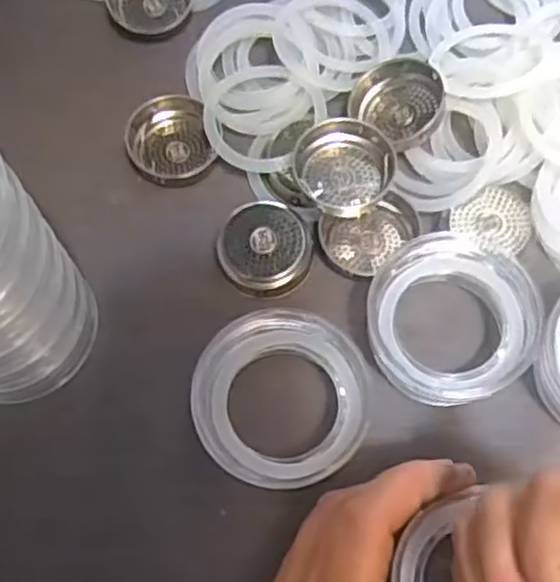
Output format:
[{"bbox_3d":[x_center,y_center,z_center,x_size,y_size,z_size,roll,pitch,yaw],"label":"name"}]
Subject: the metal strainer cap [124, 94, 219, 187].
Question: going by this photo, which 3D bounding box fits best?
[{"bbox_3d":[-0.053,-0.073,0.357,0.039,0.017,0.041,-1,69,1],"label":"metal strainer cap"}]

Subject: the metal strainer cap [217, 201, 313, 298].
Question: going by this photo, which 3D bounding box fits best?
[{"bbox_3d":[-0.007,-0.020,0.335,0.041,0.012,0.040,-1,69,1],"label":"metal strainer cap"}]

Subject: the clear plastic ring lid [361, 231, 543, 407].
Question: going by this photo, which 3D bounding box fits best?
[{"bbox_3d":[0.073,0.008,0.312,0.072,0.018,0.071,-1,69,1],"label":"clear plastic ring lid"}]

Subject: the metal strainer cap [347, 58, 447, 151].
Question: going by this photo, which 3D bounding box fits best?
[{"bbox_3d":[0.055,-0.089,0.355,0.044,0.017,0.038,11,70,6],"label":"metal strainer cap"}]

